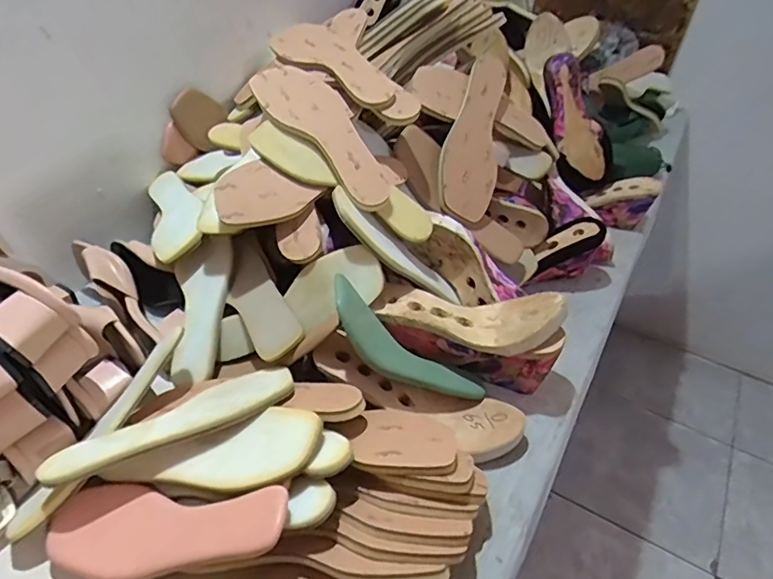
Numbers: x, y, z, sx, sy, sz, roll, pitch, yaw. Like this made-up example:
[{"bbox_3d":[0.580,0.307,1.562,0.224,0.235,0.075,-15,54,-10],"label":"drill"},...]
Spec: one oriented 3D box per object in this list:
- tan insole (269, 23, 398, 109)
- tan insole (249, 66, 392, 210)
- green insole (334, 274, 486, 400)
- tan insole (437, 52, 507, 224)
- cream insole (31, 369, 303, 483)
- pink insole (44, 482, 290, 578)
[{"bbox_3d":[-0.072,-0.302,0.723,0.080,0.037,0.233,-24,48,-27],"label":"tan insole"},{"bbox_3d":[-0.078,-0.200,0.680,0.080,0.030,0.246,-31,74,-32],"label":"tan insole"},{"bbox_3d":[0.020,0.072,0.607,0.219,0.029,0.069,37,36,-23],"label":"green insole"},{"bbox_3d":[0.132,-0.219,0.767,0.083,0.022,0.252,24,73,-23],"label":"tan insole"},{"bbox_3d":[-0.206,0.127,0.532,0.236,0.023,0.067,-17,46,-21],"label":"cream insole"},{"bbox_3d":[-0.198,0.214,0.488,0.228,0.025,0.079,-6,40,13],"label":"pink insole"}]

